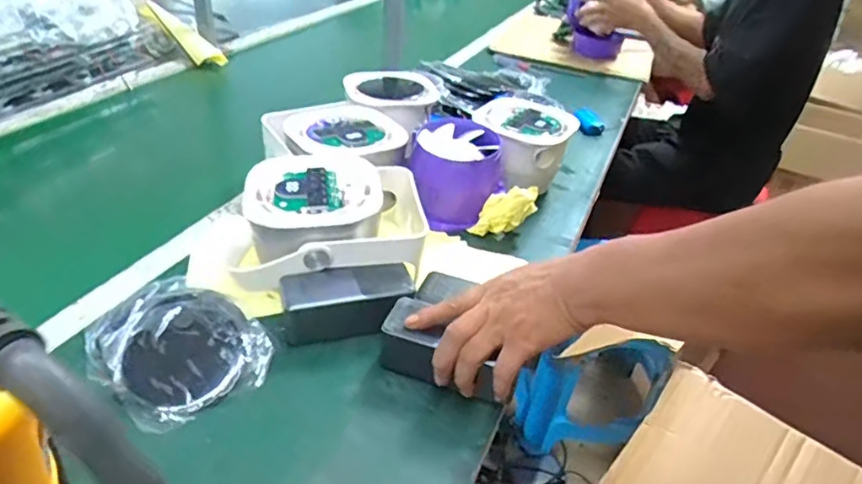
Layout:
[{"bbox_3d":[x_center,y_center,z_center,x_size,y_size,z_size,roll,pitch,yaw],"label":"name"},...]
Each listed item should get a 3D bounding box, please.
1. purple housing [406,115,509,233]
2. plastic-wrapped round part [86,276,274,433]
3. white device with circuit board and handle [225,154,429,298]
[{"bbox_3d":[0.026,-0.093,0.788,0.123,0.106,0.114,-4,36,-16],"label":"purple housing"},{"bbox_3d":[-0.238,0.090,0.538,0.161,0.032,0.129,29,40,29],"label":"plastic-wrapped round part"},{"bbox_3d":[-0.110,-0.028,0.654,0.206,0.091,0.171,-1,35,-12],"label":"white device with circuit board and handle"}]

